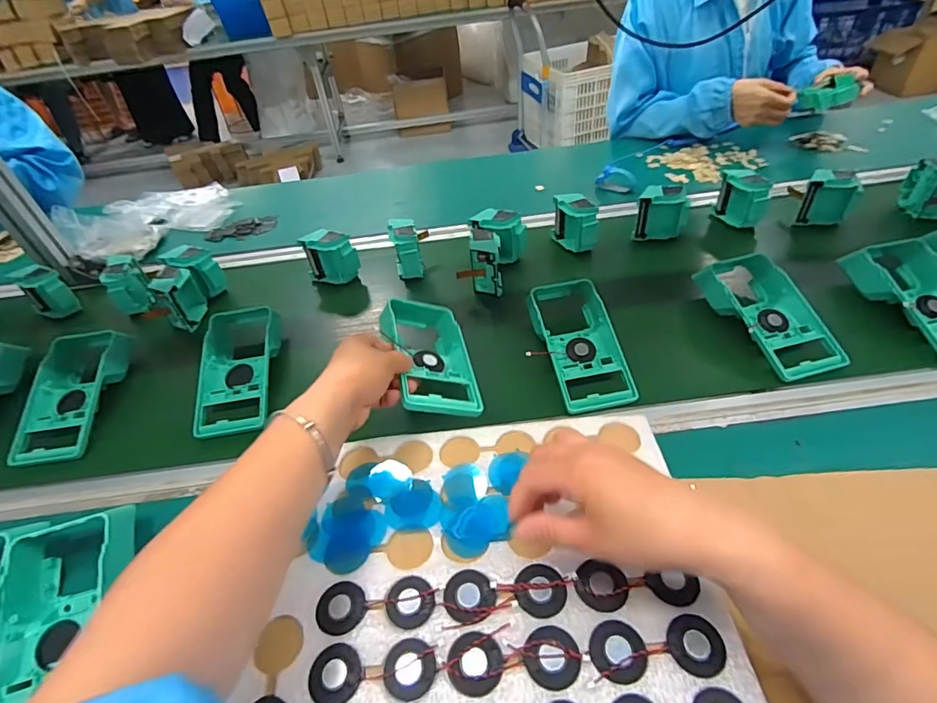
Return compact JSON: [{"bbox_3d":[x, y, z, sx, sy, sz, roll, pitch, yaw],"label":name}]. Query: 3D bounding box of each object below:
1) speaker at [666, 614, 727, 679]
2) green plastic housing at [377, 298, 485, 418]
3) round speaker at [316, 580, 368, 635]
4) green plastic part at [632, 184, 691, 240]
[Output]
[{"bbox_3d":[0.143,0.183,0.300,0.034,0.004,0.033,-3,43,3],"label":"speaker"},{"bbox_3d":[-0.049,0.006,0.525,0.091,0.042,0.192,7,36,-20],"label":"green plastic housing"},{"bbox_3d":[-0.089,0.179,0.337,0.035,0.004,0.034,-3,43,3],"label":"round speaker"},{"bbox_3d":[0.306,-0.218,0.762,0.076,0.076,0.042,2,44,9],"label":"green plastic part"}]

